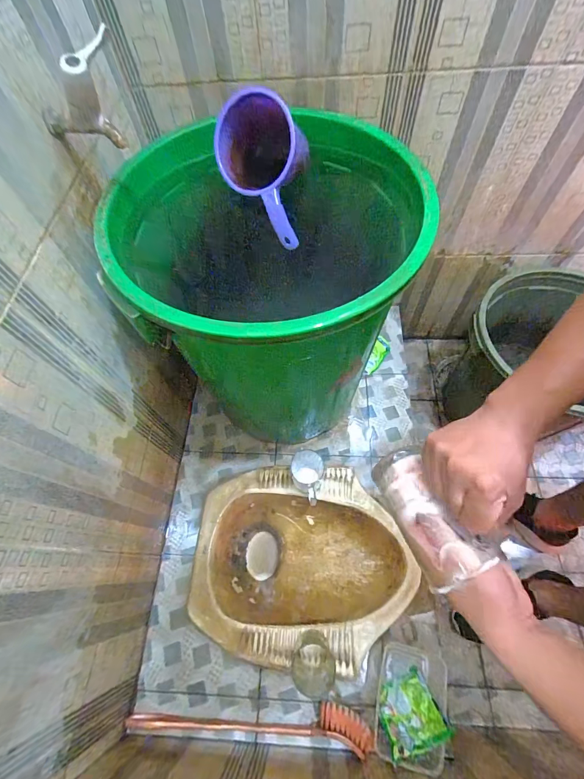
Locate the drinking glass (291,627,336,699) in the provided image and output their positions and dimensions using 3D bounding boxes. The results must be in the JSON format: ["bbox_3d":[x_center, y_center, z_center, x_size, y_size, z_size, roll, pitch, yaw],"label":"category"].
[{"bbox_3d":[0.038,0.508,0.634,0.074,0.111,0.090,9,63,8],"label":"drinking glass"}]

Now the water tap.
[{"bbox_3d":[-0.263,-0.357,0.423,0.112,0.100,0.040,-9,62,-1],"label":"water tap"}]

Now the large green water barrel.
[{"bbox_3d":[-0.030,-0.144,0.741,0.462,0.574,0.466,-1,62,3],"label":"large green water barrel"}]

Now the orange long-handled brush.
[{"bbox_3d":[-0.083,0.628,0.657,0.459,0.034,0.057,2,63,4],"label":"orange long-handled brush"}]

